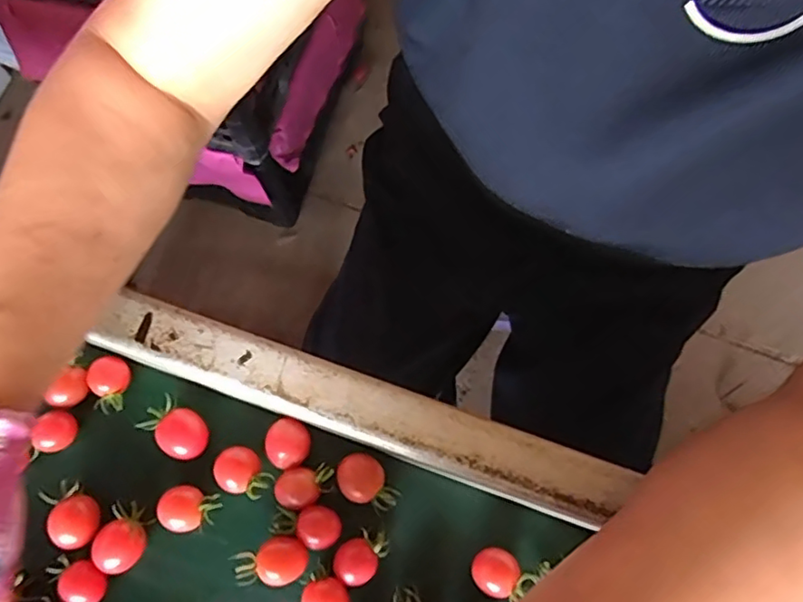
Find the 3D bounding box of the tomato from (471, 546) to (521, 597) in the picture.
[{"bbox_3d":[0.053,0.155,0.338,0.025,0.020,0.024,0,73,-1],"label":"tomato"}]

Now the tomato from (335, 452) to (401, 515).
[{"bbox_3d":[-0.021,0.110,0.354,0.026,0.024,0.038,-38,77,-12],"label":"tomato"}]

